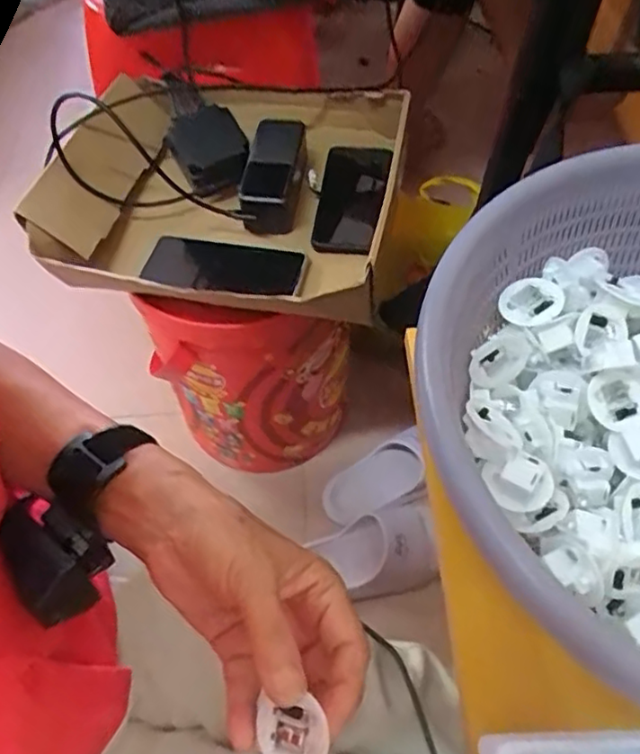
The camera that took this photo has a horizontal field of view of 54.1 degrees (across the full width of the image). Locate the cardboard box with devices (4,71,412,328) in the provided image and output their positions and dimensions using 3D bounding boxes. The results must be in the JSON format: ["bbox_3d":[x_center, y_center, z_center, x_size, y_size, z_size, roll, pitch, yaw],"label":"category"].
[{"bbox_3d":[-0.094,-0.186,0.655,0.338,0.091,0.298,7,58,7],"label":"cardboard box with devices"}]

